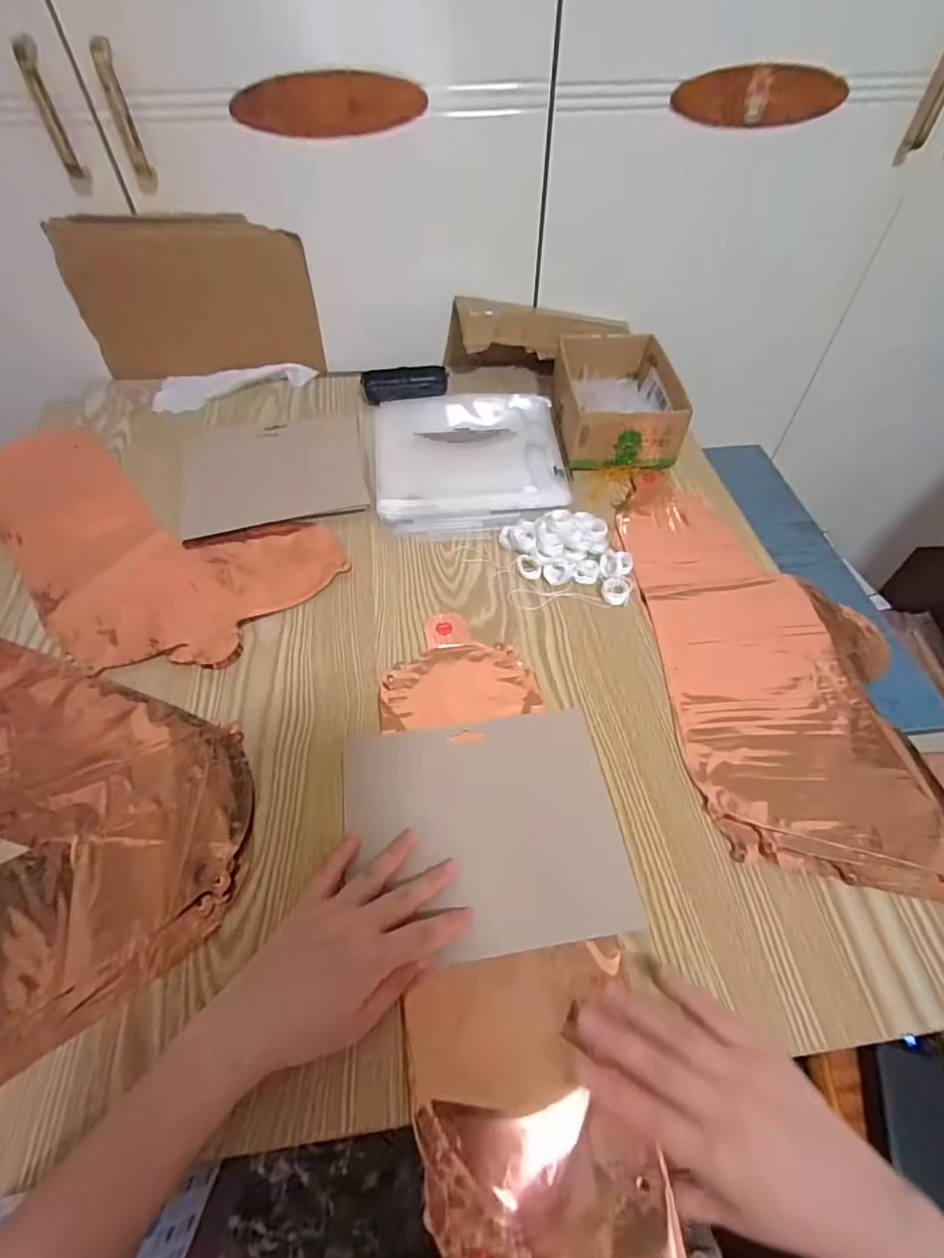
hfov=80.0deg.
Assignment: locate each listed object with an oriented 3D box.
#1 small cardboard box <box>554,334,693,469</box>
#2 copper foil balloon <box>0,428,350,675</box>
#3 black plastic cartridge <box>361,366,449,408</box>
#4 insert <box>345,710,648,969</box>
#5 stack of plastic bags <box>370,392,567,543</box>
[{"bbox_3d":[0.170,-0.283,0.682,0.130,0.062,0.196,-1,53,0],"label":"small cardboard box"},{"bbox_3d":[-0.357,-0.089,0.560,0.425,0.014,0.221,23,56,16],"label":"copper foil balloon"},{"bbox_3d":[-0.087,-0.317,0.728,0.110,0.016,0.058,-4,53,-3],"label":"black plastic cartridge"},{"bbox_3d":[0.008,0.141,0.401,0.189,0.007,0.159,-6,53,-5],"label":"insert"},{"bbox_3d":[-0.003,-0.202,0.645,0.208,0.017,0.253,-3,53,-2],"label":"stack of plastic bags"}]

